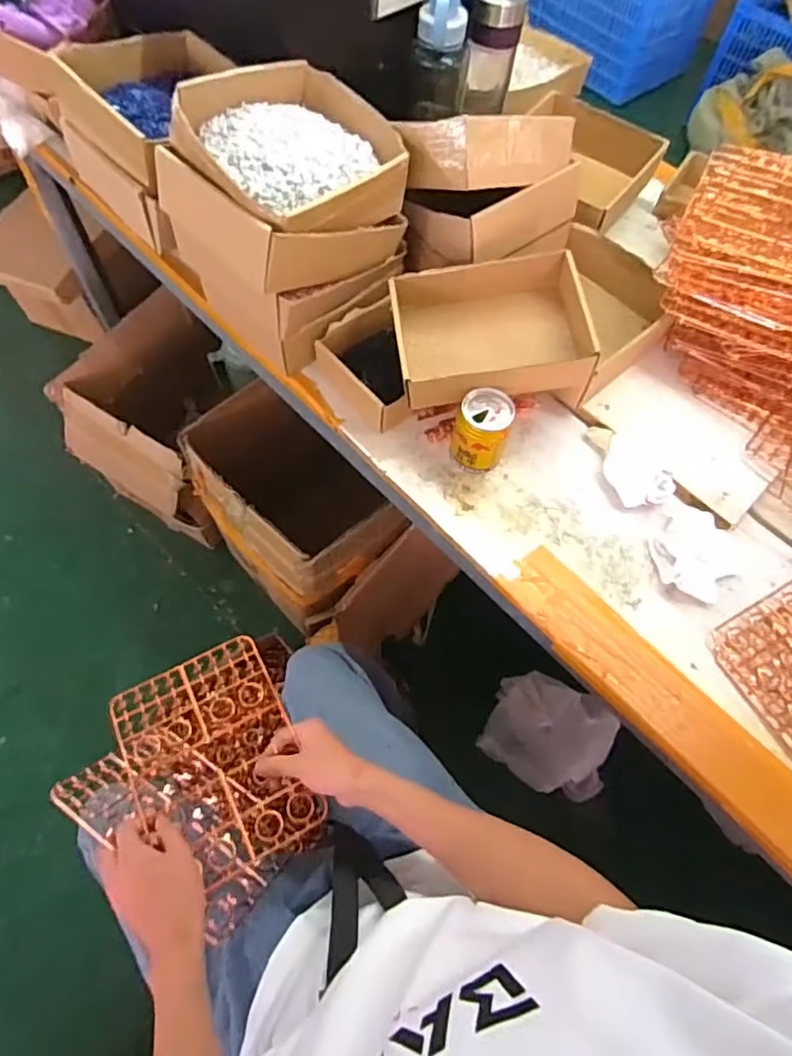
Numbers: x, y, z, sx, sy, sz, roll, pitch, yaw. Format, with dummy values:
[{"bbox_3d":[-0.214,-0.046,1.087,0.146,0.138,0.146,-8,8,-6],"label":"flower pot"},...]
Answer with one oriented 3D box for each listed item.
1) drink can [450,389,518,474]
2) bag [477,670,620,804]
[{"bbox_3d":[0.099,-0.112,0.684,0.062,0.087,0.062,1,64,-3],"label":"drink can"},{"bbox_3d":[0.311,0.419,1.178,0.244,0.075,0.205,21,73,19],"label":"bag"}]

